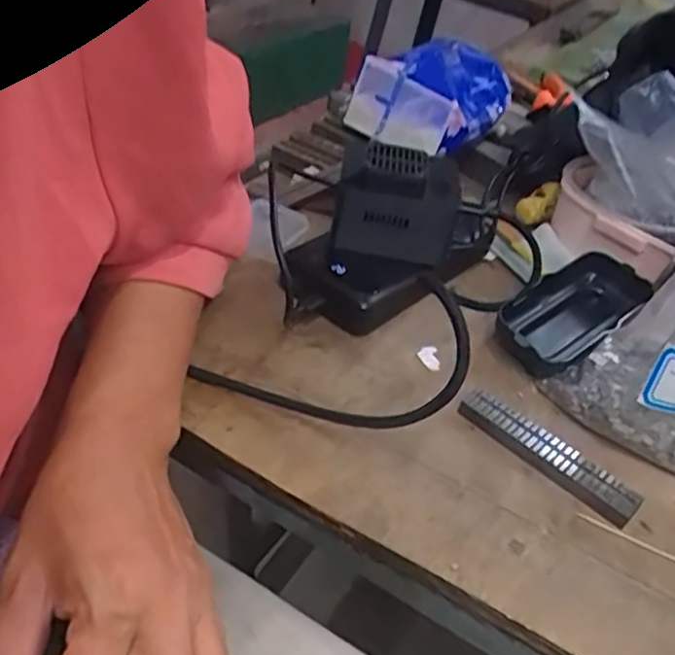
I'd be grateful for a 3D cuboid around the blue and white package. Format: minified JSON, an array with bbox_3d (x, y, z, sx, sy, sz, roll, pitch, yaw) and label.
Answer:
[{"bbox_3d":[0.081,-0.197,0.564,0.092,0.055,0.131,28,42,21],"label":"blue and white package"}]

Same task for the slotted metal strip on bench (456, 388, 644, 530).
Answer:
[{"bbox_3d":[0.106,0.064,0.353,0.098,0.013,0.017,36,45,28],"label":"slotted metal strip on bench"}]

